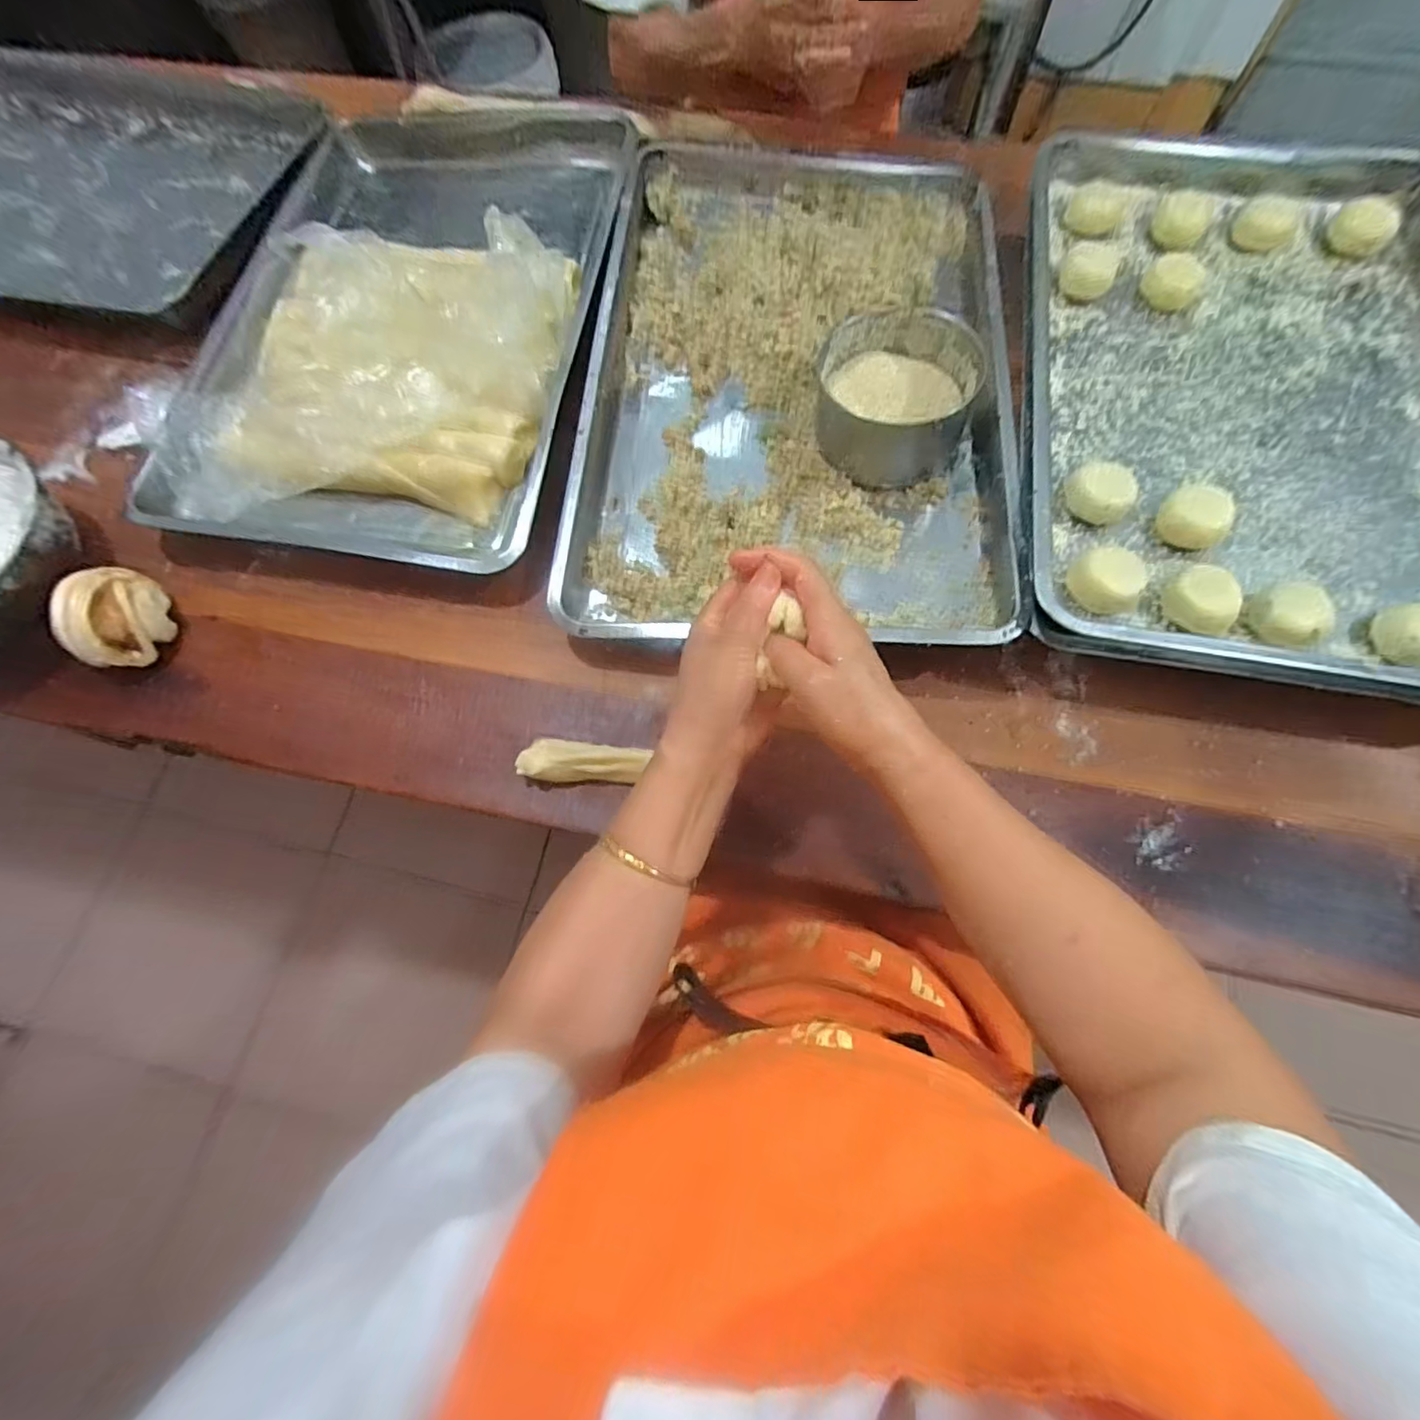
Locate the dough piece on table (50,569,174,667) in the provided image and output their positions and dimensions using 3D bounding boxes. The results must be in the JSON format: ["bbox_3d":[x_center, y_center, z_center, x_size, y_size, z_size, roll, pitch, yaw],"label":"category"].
[{"bbox_3d":[-0.535,-0.084,0.538,0.072,0.050,0.083,32,75,12],"label":"dough piece on table"}]

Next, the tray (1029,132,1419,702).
[{"bbox_3d":[0.488,-0.300,0.546,0.398,0.059,0.608,10,72,6],"label":"tray"}]

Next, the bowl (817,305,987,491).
[{"bbox_3d":[0.170,-0.286,0.551,0.135,0.071,0.139,-1,71,2],"label":"bowl"}]

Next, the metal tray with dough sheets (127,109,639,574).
[{"bbox_3d":[-0.322,-0.448,0.629,0.410,0.101,0.619,9,72,5],"label":"metal tray with dough sheets"}]

